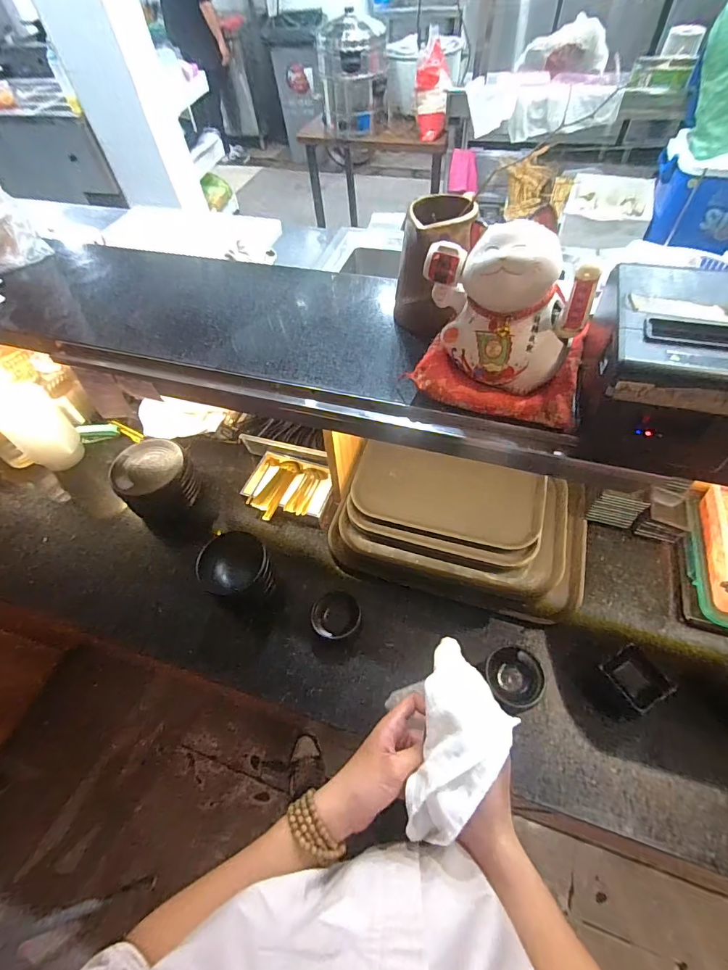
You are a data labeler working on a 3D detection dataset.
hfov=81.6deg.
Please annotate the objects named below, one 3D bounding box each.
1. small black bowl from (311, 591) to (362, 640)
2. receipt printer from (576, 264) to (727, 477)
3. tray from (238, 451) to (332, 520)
[{"bbox_3d":[-0.046,0.220,0.708,0.080,0.036,0.071,15,59,14],"label":"small black bowl"},{"bbox_3d":[0.327,-0.124,0.451,0.139,0.119,0.210,13,58,13],"label":"receipt printer"},{"bbox_3d":[-0.155,0.009,0.862,0.173,0.029,0.147,15,59,14],"label":"tray"}]

